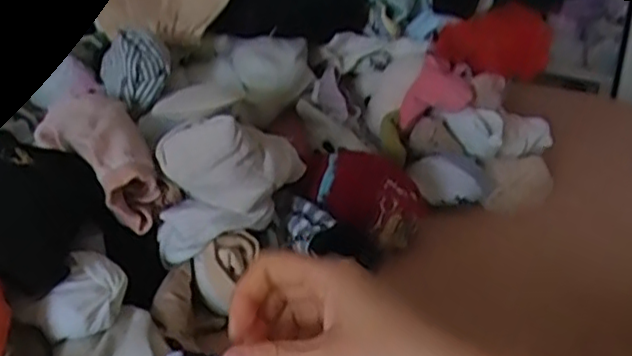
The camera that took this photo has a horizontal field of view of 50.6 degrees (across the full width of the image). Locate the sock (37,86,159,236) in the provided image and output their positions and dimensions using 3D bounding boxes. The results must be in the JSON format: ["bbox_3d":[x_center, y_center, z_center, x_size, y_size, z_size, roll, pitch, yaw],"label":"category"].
[{"bbox_3d":[-0.138,-0.018,0.431,0.054,0.039,0.110,-20,55,-39],"label":"sock"}]

